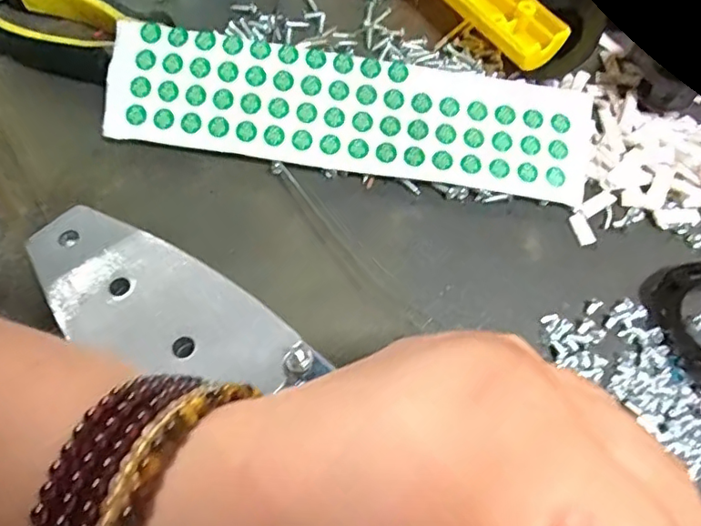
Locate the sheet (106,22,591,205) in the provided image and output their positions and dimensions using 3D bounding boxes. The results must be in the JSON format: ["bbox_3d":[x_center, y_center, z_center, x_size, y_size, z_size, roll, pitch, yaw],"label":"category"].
[{"bbox_3d":[0.000,-0.069,0.262,0.220,0.006,0.060,9,84,0],"label":"sheet"}]

